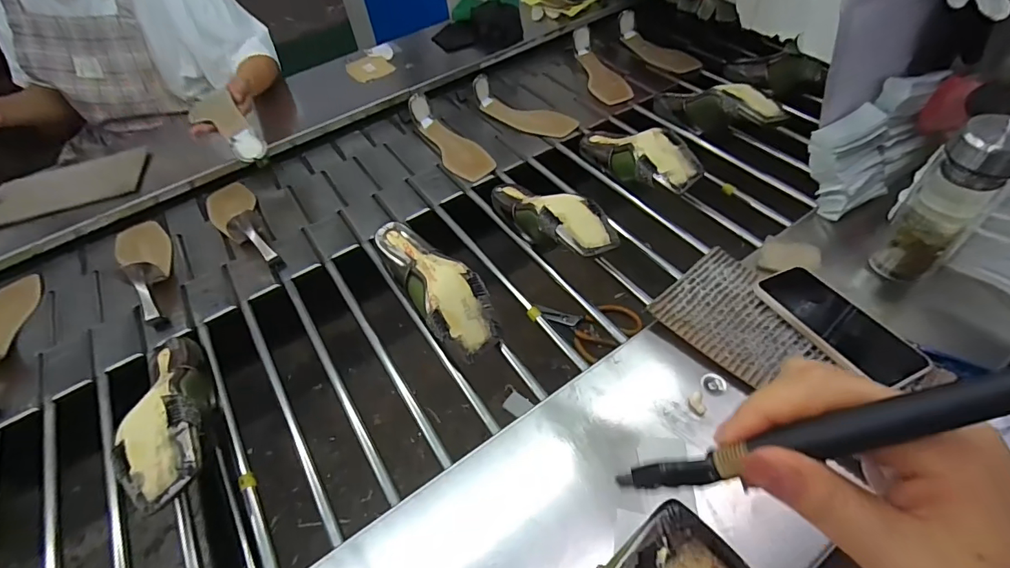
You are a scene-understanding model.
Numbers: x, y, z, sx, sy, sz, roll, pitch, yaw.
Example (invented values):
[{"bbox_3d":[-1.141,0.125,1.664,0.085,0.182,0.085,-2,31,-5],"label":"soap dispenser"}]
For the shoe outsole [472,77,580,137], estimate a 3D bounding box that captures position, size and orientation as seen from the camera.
[{"bbox_3d":[0.038,-0.337,0.887,0.216,0.054,0.079,22,60,22],"label":"shoe outsole"}]

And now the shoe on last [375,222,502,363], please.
[{"bbox_3d":[-0.092,0.003,0.623,0.080,0.076,0.220,-35,56,-17],"label":"shoe on last"}]

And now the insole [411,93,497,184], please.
[{"bbox_3d":[-0.099,-0.270,0.843,0.077,0.063,0.208,-31,55,-14],"label":"insole"}]

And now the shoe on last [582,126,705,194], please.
[{"bbox_3d":[0.198,-0.196,0.725,0.076,0.077,0.223,-32,35,-18],"label":"shoe on last"}]

